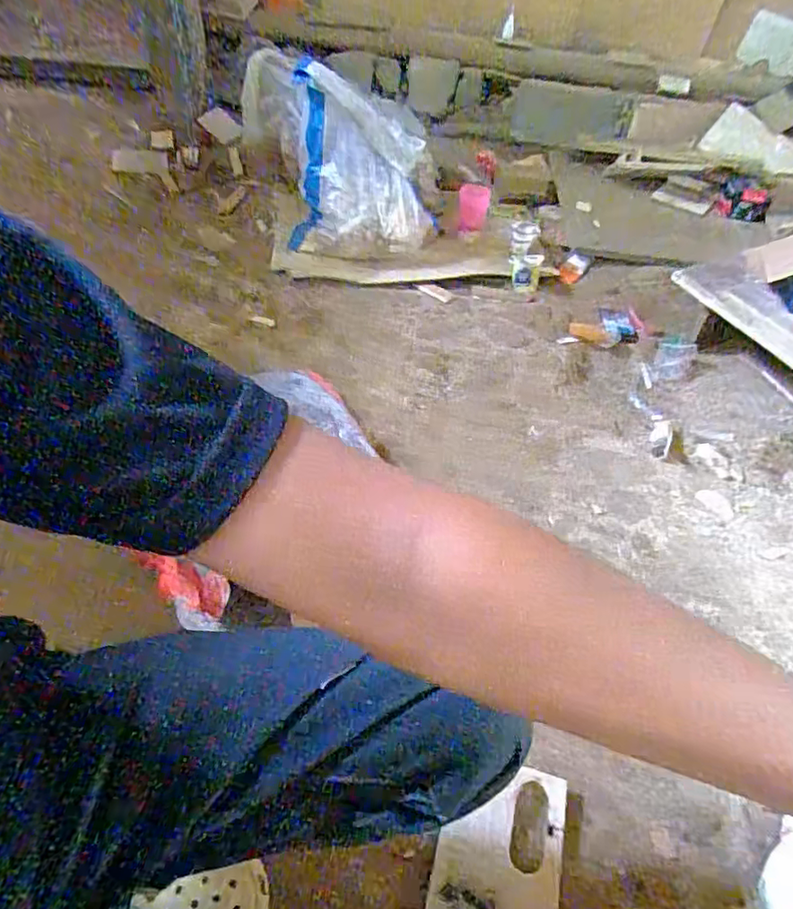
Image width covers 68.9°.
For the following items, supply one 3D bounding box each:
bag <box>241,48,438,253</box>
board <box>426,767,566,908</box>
[{"bbox_3d":[-0.112,-0.620,1.246,0.409,0.322,0.161,2,47,-5],"label":"bag"},{"bbox_3d":[0.107,0.432,0.610,0.126,0.017,0.191,15,47,7],"label":"board"}]

